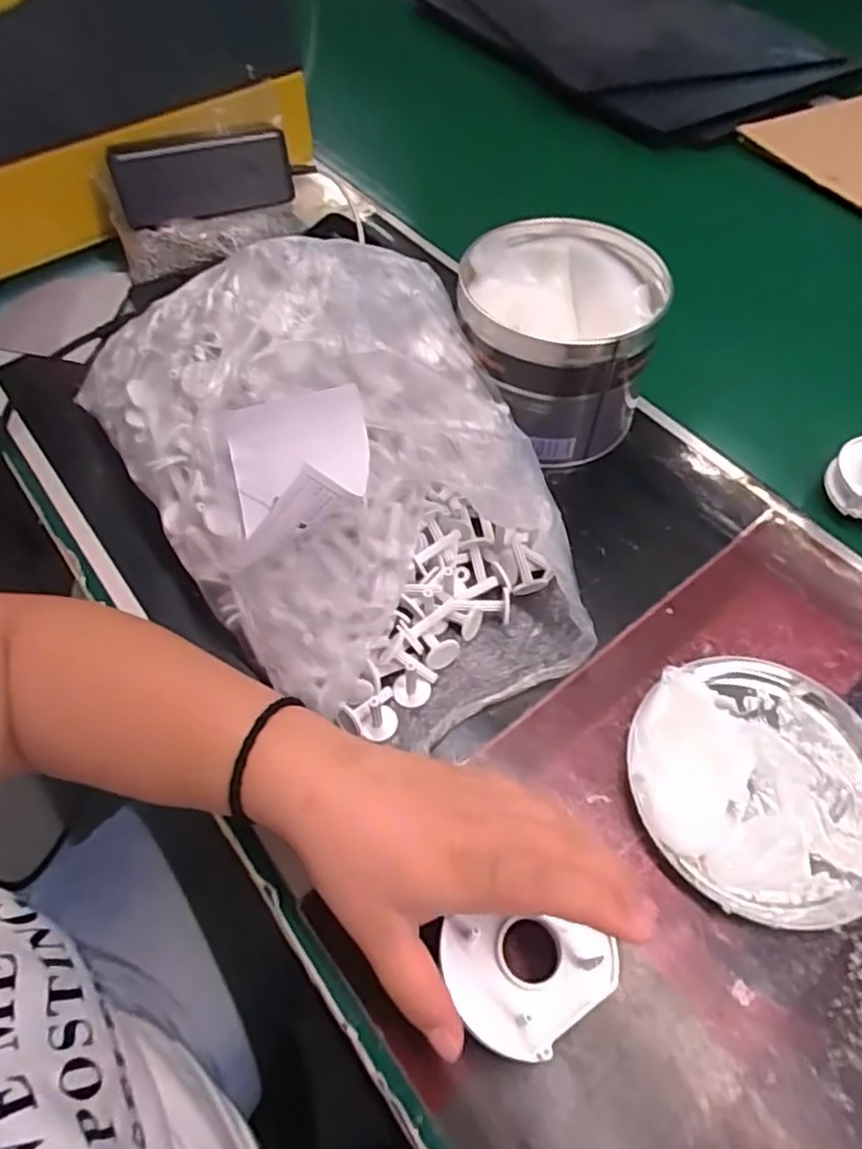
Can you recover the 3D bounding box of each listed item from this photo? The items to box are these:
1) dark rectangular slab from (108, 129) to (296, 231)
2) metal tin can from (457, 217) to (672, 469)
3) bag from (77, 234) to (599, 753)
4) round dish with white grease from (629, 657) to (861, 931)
[{"bbox_3d":[-0.171,-0.302,0.513,0.128,0.052,0.019,-16,25,-10],"label":"dark rectangular slab"},{"bbox_3d":[0.081,-0.150,0.449,0.122,0.102,0.122,0,57,-1],"label":"metal tin can"},{"bbox_3d":[-0.051,-0.057,0.376,0.213,0.113,0.288,-24,60,-16],"label":"bag"},{"bbox_3d":[0.164,0.100,0.332,0.125,0.019,0.126,0,57,-1],"label":"round dish with white grease"}]

